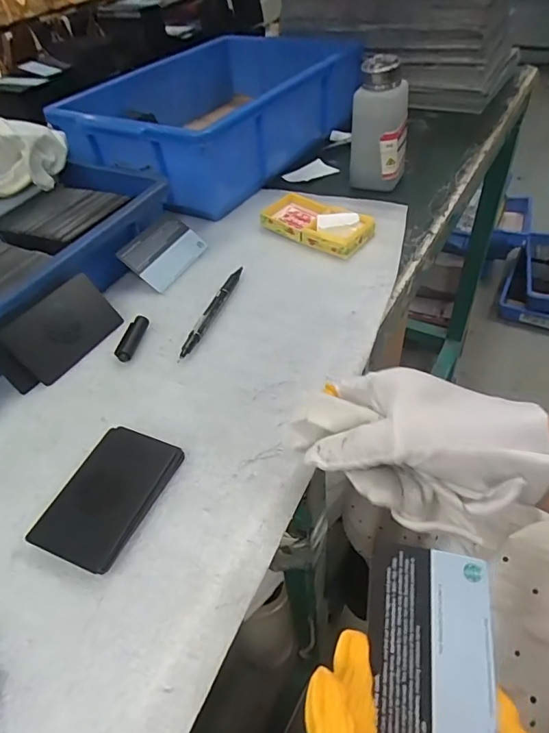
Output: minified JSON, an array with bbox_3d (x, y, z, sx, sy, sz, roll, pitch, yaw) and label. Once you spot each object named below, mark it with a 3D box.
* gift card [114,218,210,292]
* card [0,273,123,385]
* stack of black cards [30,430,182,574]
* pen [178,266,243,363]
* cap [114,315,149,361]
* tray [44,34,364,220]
[{"bbox_3d":[-0.107,-0.114,0.466,0.054,0.005,0.081,39,54,-8],"label":"gift card"},{"bbox_3d":[-0.171,-0.031,0.385,0.004,0.055,0.086,-1,39,46],"label":"card"},{"bbox_3d":[-0.102,0.078,0.296,0.056,0.015,0.087,16,51,18],"label":"stack of black cards"},{"bbox_3d":[-0.052,-0.050,0.414,0.011,0.010,0.121,13,50,15],"label":"pen"},{"bbox_3d":[-0.118,-0.023,0.395,0.014,0.011,0.045,10,50,13],"label":"cap"},{"bbox_3d":[-0.072,-0.327,0.612,0.240,0.090,0.417,29,56,27],"label":"tray"}]

